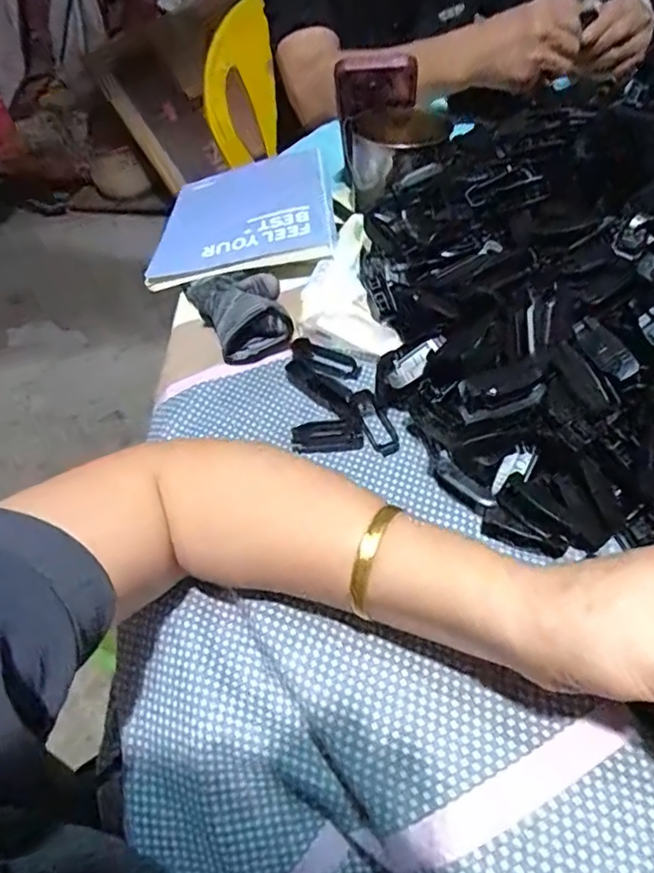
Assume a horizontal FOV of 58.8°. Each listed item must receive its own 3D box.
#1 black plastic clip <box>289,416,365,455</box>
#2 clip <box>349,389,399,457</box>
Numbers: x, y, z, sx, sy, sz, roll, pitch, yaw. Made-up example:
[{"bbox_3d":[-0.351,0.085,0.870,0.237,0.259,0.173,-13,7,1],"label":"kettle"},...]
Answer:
[{"bbox_3d":[0.000,-0.001,0.398,0.047,0.013,0.019,-5,49,0],"label":"black plastic clip"},{"bbox_3d":[0.032,-0.010,0.401,0.021,0.012,0.052,-21,51,-14],"label":"clip"}]

